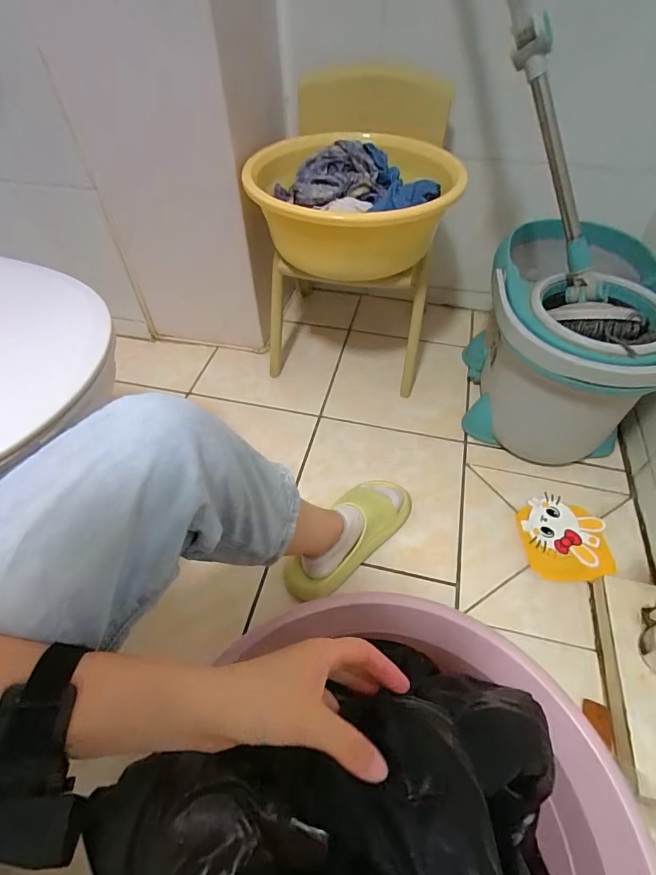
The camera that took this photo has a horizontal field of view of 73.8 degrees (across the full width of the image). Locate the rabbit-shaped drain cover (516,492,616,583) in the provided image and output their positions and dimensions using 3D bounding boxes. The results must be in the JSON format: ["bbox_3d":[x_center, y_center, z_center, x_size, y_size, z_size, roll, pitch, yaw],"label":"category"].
[{"bbox_3d":[0.409,0.172,0.759,0.141,0.005,0.160,3,49,4],"label":"rabbit-shaped drain cover"}]

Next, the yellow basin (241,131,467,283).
[{"bbox_3d":[0.048,-0.412,0.772,0.332,0.137,0.344,-1,49,1],"label":"yellow basin"}]

